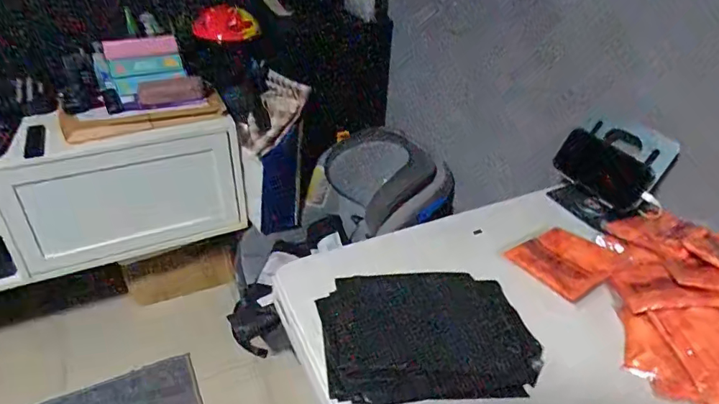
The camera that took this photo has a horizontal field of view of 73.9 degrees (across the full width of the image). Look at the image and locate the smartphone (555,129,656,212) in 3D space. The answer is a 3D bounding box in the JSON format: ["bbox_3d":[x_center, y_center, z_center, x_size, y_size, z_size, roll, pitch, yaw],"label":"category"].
[{"bbox_3d":[0.395,-0.050,0.783,0.017,0.083,0.145,-12,45,-38],"label":"smartphone"}]

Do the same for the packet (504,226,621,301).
[{"bbox_3d":[0.294,0.082,0.691,0.104,0.012,0.121,-34,46,-17],"label":"packet"}]

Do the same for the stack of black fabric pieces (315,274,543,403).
[{"bbox_3d":[0.081,0.158,0.573,0.246,0.018,0.158,-1,50,-5],"label":"stack of black fabric pieces"}]

